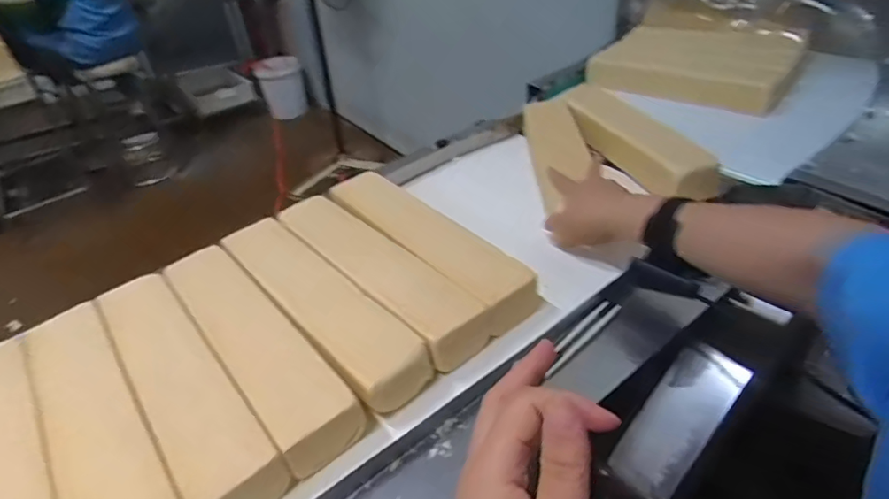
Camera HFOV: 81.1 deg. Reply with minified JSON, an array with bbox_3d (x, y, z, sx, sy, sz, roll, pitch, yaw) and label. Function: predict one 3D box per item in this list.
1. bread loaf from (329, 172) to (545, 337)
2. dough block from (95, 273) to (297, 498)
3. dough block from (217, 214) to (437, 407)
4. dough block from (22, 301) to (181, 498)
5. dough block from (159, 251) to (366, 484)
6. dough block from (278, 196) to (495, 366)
[{"bbox_3d":[-0.029,-0.011,0.687,0.082,0.064,0.360,-30,42,-28],"label":"bread loaf"},{"bbox_3d":[-0.271,0.134,0.534,0.079,0.054,0.346,-31,42,-29],"label":"dough block"},{"bbox_3d":[-0.152,0.063,0.610,0.084,0.052,0.355,-32,43,-30],"label":"dough block"},{"bbox_3d":[-0.327,0.171,0.497,0.078,0.059,0.346,-30,42,-28],"label":"dough block"},{"bbox_3d":[-0.210,0.105,0.575,0.080,0.067,0.352,-31,42,-29],"label":"dough block"},{"bbox_3d":[-0.094,0.026,0.649,0.079,0.056,0.355,-31,42,-29],"label":"dough block"}]

